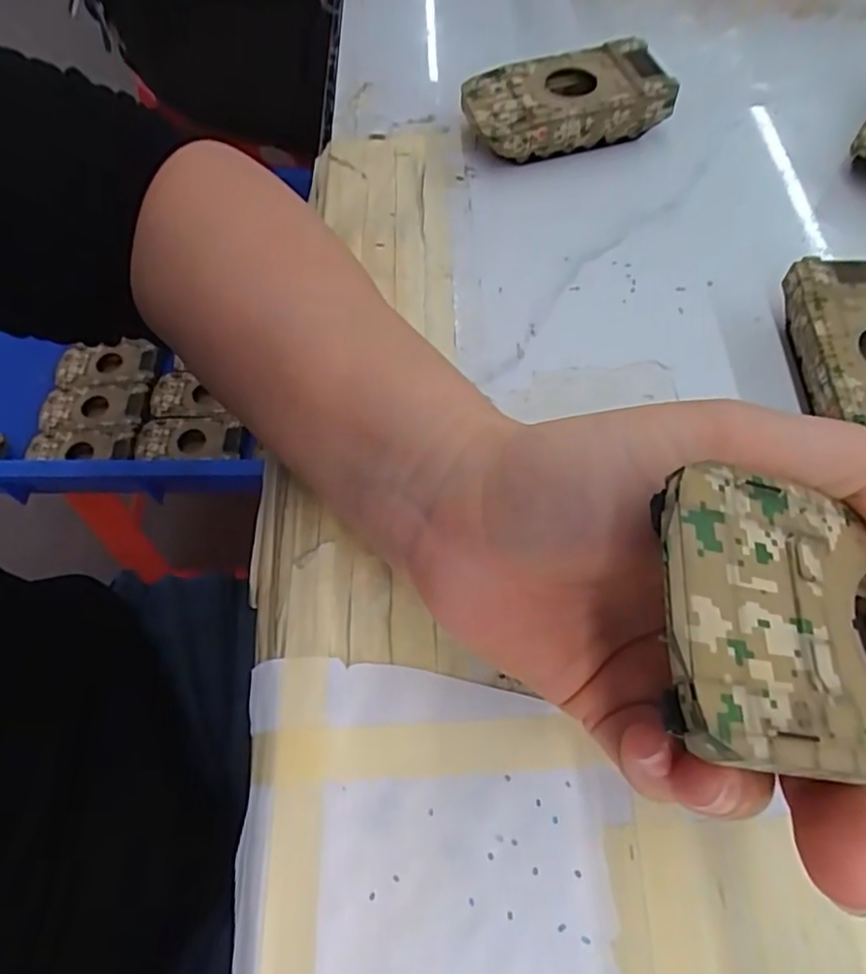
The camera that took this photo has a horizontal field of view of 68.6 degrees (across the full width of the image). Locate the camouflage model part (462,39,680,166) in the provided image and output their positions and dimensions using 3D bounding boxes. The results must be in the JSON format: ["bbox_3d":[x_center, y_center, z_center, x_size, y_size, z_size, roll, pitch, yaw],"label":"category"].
[{"bbox_3d":[0.064,-0.188,0.314,0.093,0.028,0.046,-14,62,-5],"label":"camouflage model part"}]

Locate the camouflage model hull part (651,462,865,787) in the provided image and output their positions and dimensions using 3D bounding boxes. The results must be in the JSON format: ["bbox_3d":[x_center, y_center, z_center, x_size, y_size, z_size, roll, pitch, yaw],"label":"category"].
[{"bbox_3d":[0.078,0.029,0.120,0.095,0.016,0.048,15,59,-23],"label":"camouflage model hull part"}]

